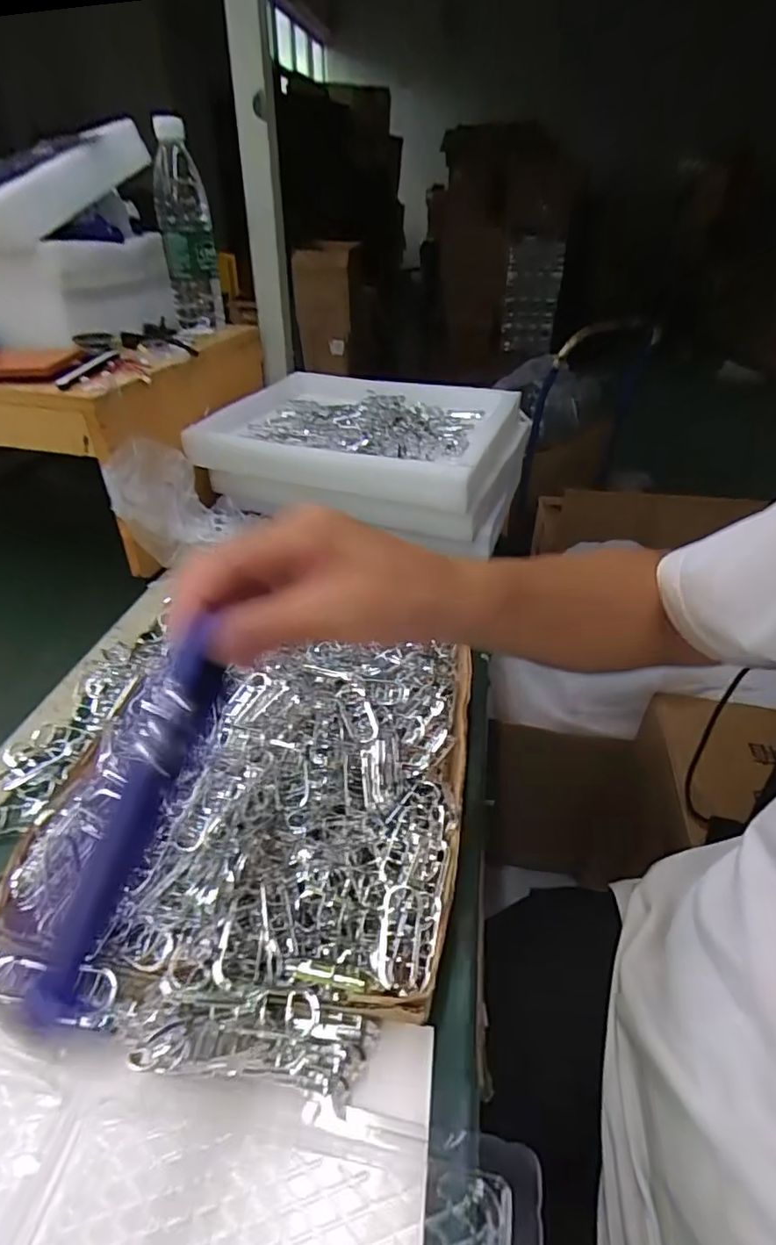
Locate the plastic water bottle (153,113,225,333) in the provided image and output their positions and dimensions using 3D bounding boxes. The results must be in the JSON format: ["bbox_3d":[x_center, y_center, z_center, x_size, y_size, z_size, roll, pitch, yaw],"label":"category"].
[{"bbox_3d":[-0.271,-0.530,0.776,0.070,0.232,0.065,-6,37,-9],"label":"plastic water bottle"}]

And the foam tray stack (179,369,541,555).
[{"bbox_3d":[-0.023,-0.233,0.773,0.384,0.116,0.286,13,38,16],"label":"foam tray stack"}]

